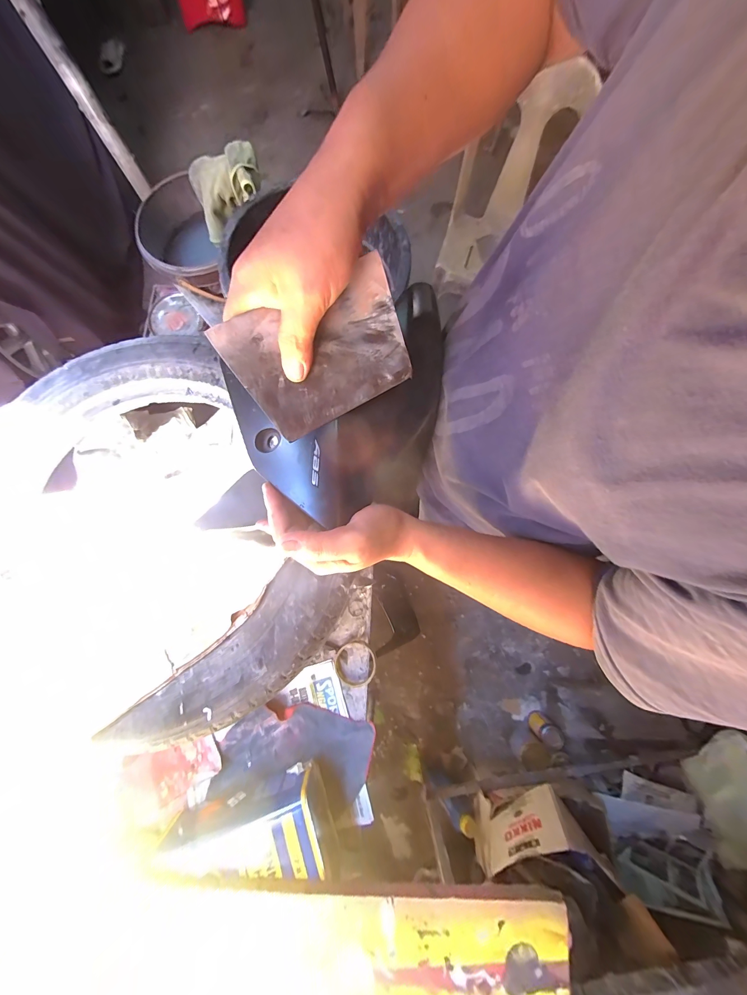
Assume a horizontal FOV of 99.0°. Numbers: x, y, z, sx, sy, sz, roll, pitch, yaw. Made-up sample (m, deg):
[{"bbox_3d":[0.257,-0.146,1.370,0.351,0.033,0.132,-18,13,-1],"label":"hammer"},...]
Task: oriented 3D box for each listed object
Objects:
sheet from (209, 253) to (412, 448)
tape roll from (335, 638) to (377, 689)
[{"bbox_3d":[-0.038,-0.115,0.259,0.137,0.007,0.095,-30,122,-7],"label":"sheet"},{"bbox_3d":[-0.038,0.334,0.637,0.084,0.030,0.081,0,78,0],"label":"tape roll"}]

